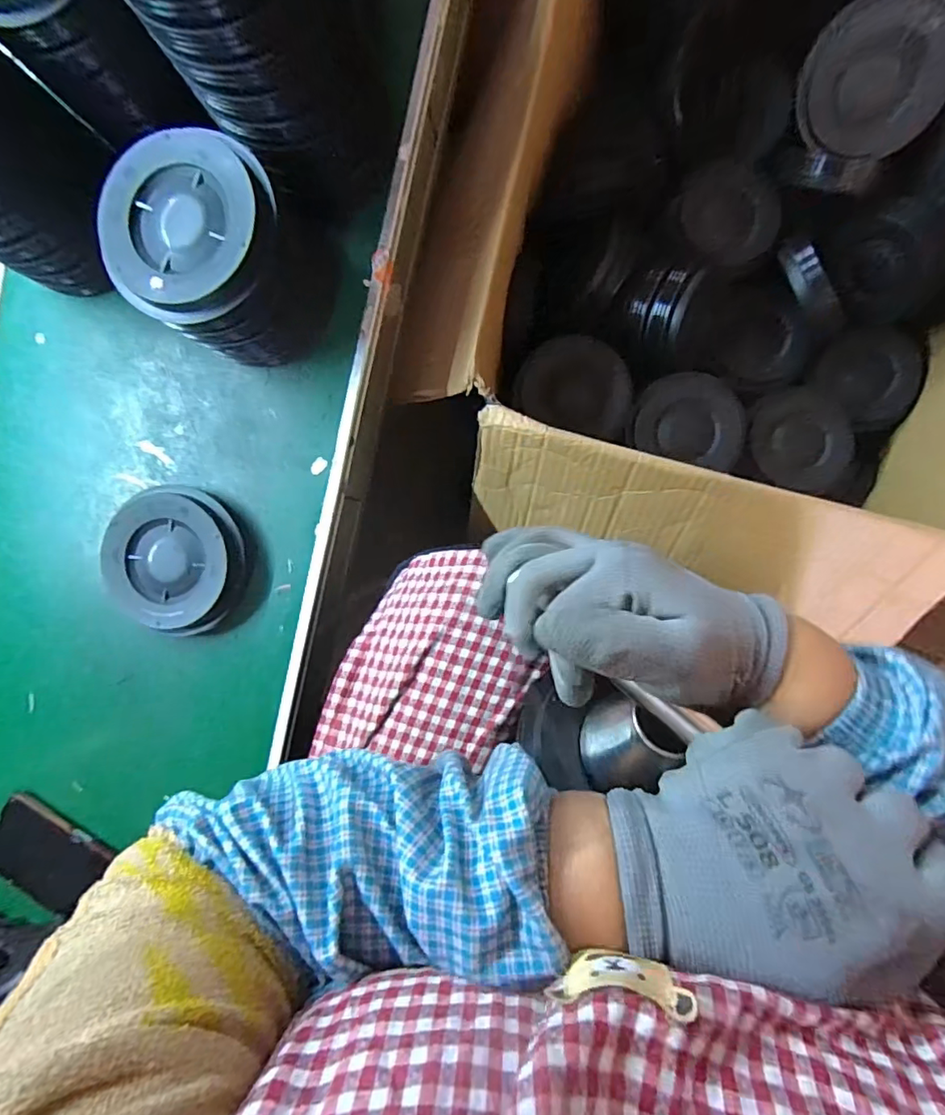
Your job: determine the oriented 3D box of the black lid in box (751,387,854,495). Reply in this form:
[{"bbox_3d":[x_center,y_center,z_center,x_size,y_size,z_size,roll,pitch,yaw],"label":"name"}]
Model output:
[{"bbox_3d":[0.358,-0.126,0.598,0.109,0.022,0.103,0,92,7],"label":"black lid in box"}]

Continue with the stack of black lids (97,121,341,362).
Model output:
[{"bbox_3d":[-0.175,-0.208,0.401,0.132,0.107,0.121,26,95,5],"label":"stack of black lids"}]

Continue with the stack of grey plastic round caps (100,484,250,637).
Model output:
[{"bbox_3d":[-0.246,0.001,0.456,0.117,0.036,0.120,15,94,6],"label":"stack of grey plastic round caps"}]

